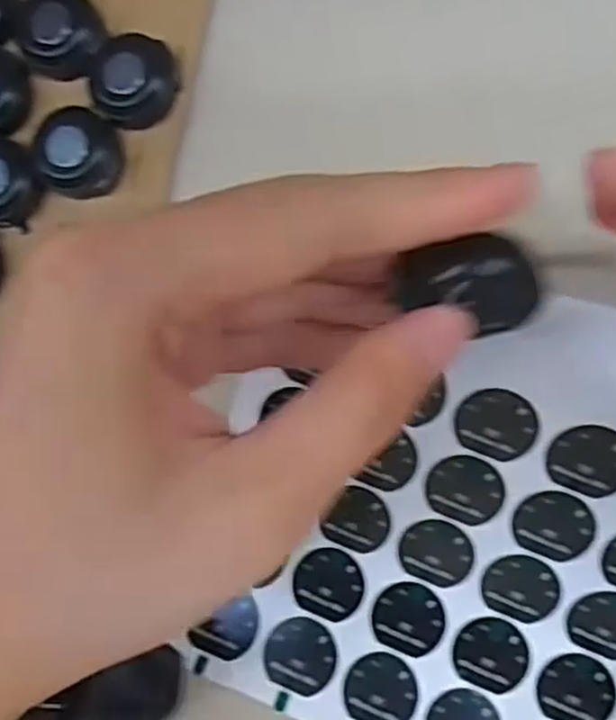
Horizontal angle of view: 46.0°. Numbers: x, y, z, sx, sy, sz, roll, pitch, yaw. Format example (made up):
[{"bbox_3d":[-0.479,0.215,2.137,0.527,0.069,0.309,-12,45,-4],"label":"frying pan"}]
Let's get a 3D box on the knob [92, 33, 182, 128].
[{"bbox_3d":[-0.059,-0.095,0.249,0.027,0.013,0.030,14,90,8],"label":"knob"}]

